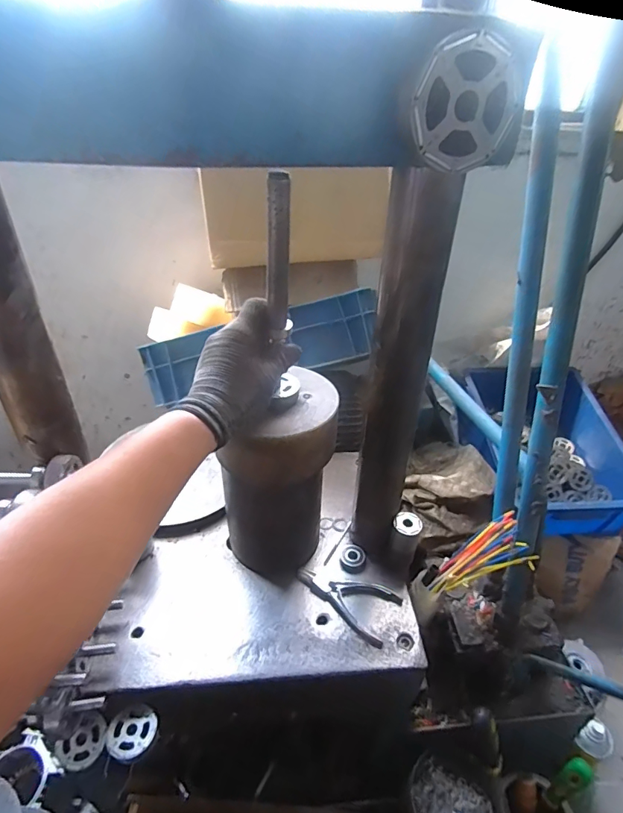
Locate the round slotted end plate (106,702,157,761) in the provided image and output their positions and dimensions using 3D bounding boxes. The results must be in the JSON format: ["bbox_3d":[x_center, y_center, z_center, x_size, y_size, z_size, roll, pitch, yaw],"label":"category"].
[{"bbox_3d":[-0.196,0.353,0.488,0.050,0.010,0.050,1,34,-1],"label":"round slotted end plate"}]

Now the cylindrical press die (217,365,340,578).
[{"bbox_3d":[-0.046,0.093,0.579,0.138,0.243,0.135,-3,35,-8],"label":"cylindrical press die"}]

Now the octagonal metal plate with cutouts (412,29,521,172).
[{"bbox_3d":[0.102,-0.199,0.296,0.071,0.072,0.014,-12,37,-20],"label":"octagonal metal plate with cutouts"}]

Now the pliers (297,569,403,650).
[{"bbox_3d":[0.045,0.246,0.589,0.135,0.015,0.072,22,39,27],"label":"pliers"}]

